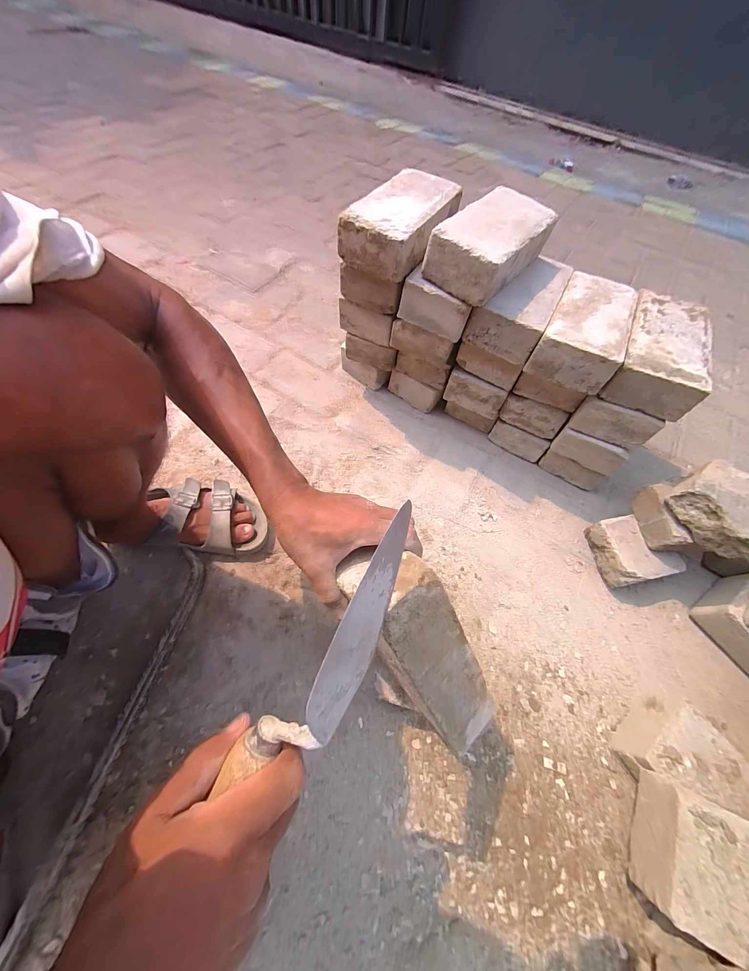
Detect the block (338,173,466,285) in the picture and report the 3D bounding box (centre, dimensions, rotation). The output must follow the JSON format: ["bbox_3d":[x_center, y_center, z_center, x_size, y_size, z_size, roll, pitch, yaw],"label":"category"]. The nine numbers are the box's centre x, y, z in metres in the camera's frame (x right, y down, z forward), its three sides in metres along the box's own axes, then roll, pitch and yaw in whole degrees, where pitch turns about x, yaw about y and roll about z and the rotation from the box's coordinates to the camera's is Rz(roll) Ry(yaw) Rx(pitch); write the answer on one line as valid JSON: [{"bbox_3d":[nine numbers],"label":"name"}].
[{"bbox_3d":[0.045,-0.404,0.491,0.110,0.060,0.200,31,63,11],"label":"block"}]

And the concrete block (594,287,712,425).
[{"bbox_3d":[0.421,-0.199,0.476,0.108,0.061,0.194,27,62,9],"label":"concrete block"}]

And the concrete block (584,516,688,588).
[{"bbox_3d":[0.425,0.110,0.541,0.098,0.063,0.103,-10,63,-11],"label":"concrete block"}]

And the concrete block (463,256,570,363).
[{"bbox_3d":[0.231,-0.290,0.509,0.102,0.063,0.192,29,62,10],"label":"concrete block"}]

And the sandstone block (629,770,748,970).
[{"bbox_3d":[0.327,0.373,0.314,0.096,0.071,0.109,27,62,9],"label":"sandstone block"}]

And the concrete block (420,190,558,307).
[{"bbox_3d":[0.173,-0.351,0.463,0.108,0.063,0.200,38,65,15],"label":"concrete block"}]

